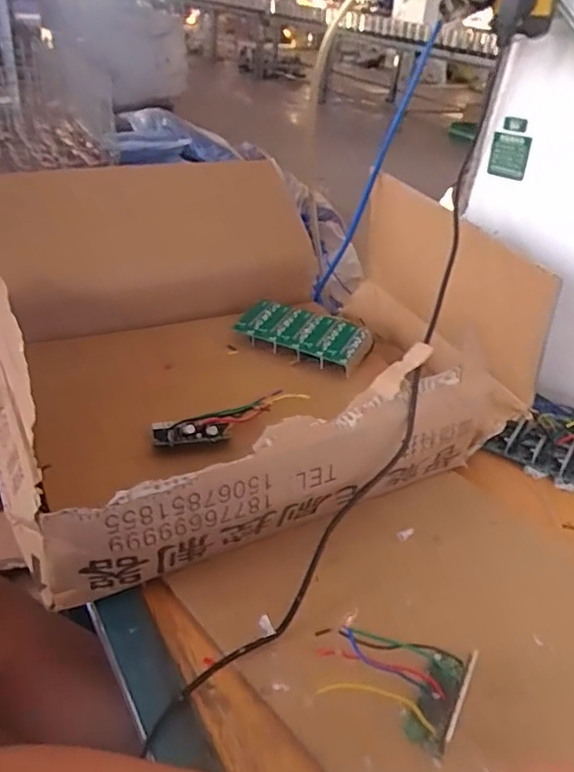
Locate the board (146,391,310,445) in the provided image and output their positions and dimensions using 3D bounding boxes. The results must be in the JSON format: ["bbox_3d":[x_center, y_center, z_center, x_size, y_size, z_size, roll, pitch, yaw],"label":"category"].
[{"bbox_3d":[-0.055,0.038,0.619,0.162,0.028,0.046,-13,38,-26],"label":"board"}]

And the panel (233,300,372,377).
[{"bbox_3d":[0.019,-0.065,0.768,0.163,0.035,0.082,21,37,21],"label":"panel"}]

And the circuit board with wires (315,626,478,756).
[{"bbox_3d":[0.082,0.214,0.460,0.111,0.023,0.088,19,36,18],"label":"circuit board with wires"}]

